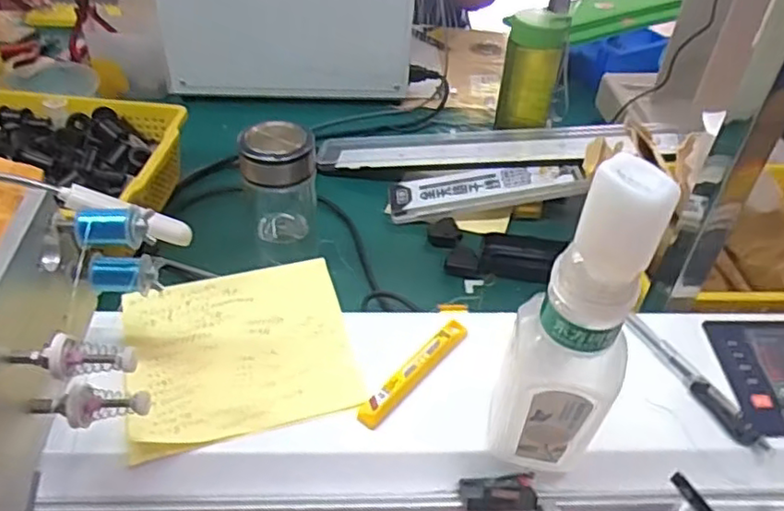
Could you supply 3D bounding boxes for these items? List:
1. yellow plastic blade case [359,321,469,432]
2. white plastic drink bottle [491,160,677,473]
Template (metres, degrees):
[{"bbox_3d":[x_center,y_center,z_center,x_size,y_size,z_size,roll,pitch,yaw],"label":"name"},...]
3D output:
[{"bbox_3d":[0.017,0.076,0.439,0.012,0.010,0.104,31,50,28],"label":"yellow plastic blade case"},{"bbox_3d":[0.093,0.040,0.337,0.060,0.206,0.046,11,43,10],"label":"white plastic drink bottle"}]

